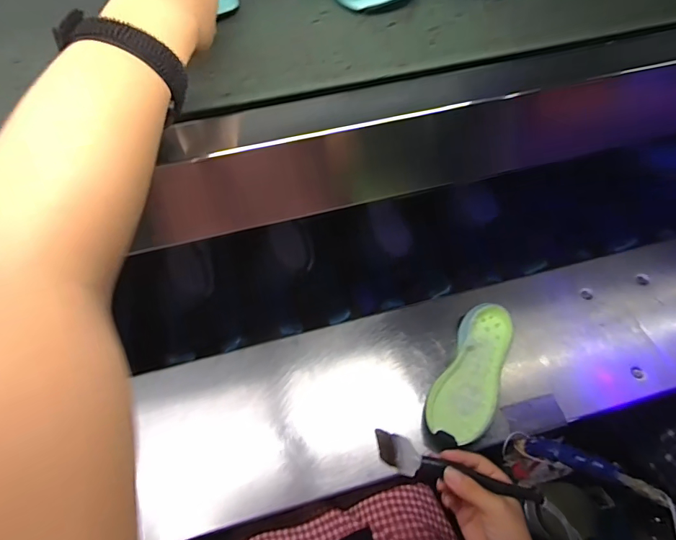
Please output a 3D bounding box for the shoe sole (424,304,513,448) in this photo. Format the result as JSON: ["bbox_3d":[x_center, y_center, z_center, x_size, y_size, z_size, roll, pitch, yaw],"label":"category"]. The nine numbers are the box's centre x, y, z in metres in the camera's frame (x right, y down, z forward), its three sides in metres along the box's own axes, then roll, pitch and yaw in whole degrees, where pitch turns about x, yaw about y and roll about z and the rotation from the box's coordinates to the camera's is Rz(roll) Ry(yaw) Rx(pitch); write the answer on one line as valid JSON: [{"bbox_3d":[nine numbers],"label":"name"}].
[{"bbox_3d":[0.208,0.153,0.623,0.092,0.026,0.216,28,65,12],"label":"shoe sole"}]

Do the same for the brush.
[{"bbox_3d":[0.119,0.204,0.419,0.170,0.025,0.031,16,63,5],"label":"brush"}]

